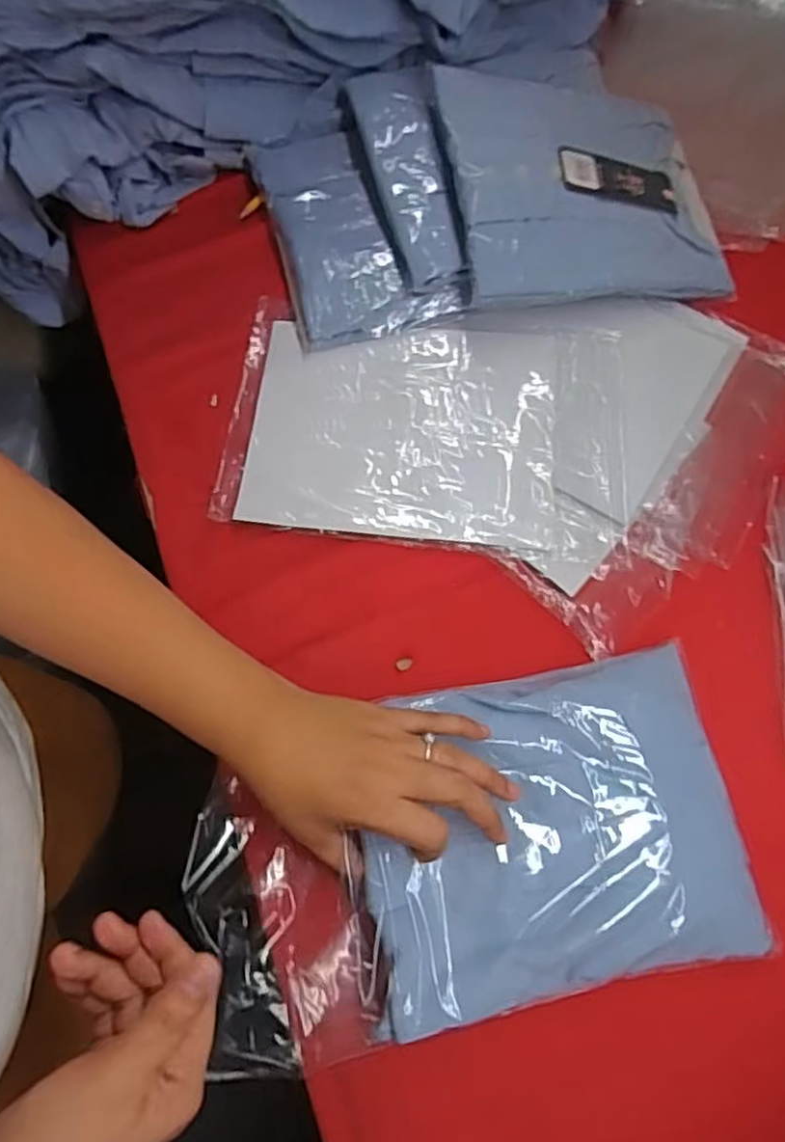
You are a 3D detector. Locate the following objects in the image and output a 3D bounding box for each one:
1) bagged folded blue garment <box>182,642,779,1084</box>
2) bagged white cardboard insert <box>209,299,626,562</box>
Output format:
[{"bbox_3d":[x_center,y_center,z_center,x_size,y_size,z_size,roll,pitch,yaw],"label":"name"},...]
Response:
[{"bbox_3d":[0.051,0.183,0.455,0.351,0.036,0.203,-12,71,-4],"label":"bagged folded blue garment"},{"bbox_3d":[0.028,-0.121,0.572,0.326,0.009,0.207,5,71,2],"label":"bagged white cardboard insert"}]

